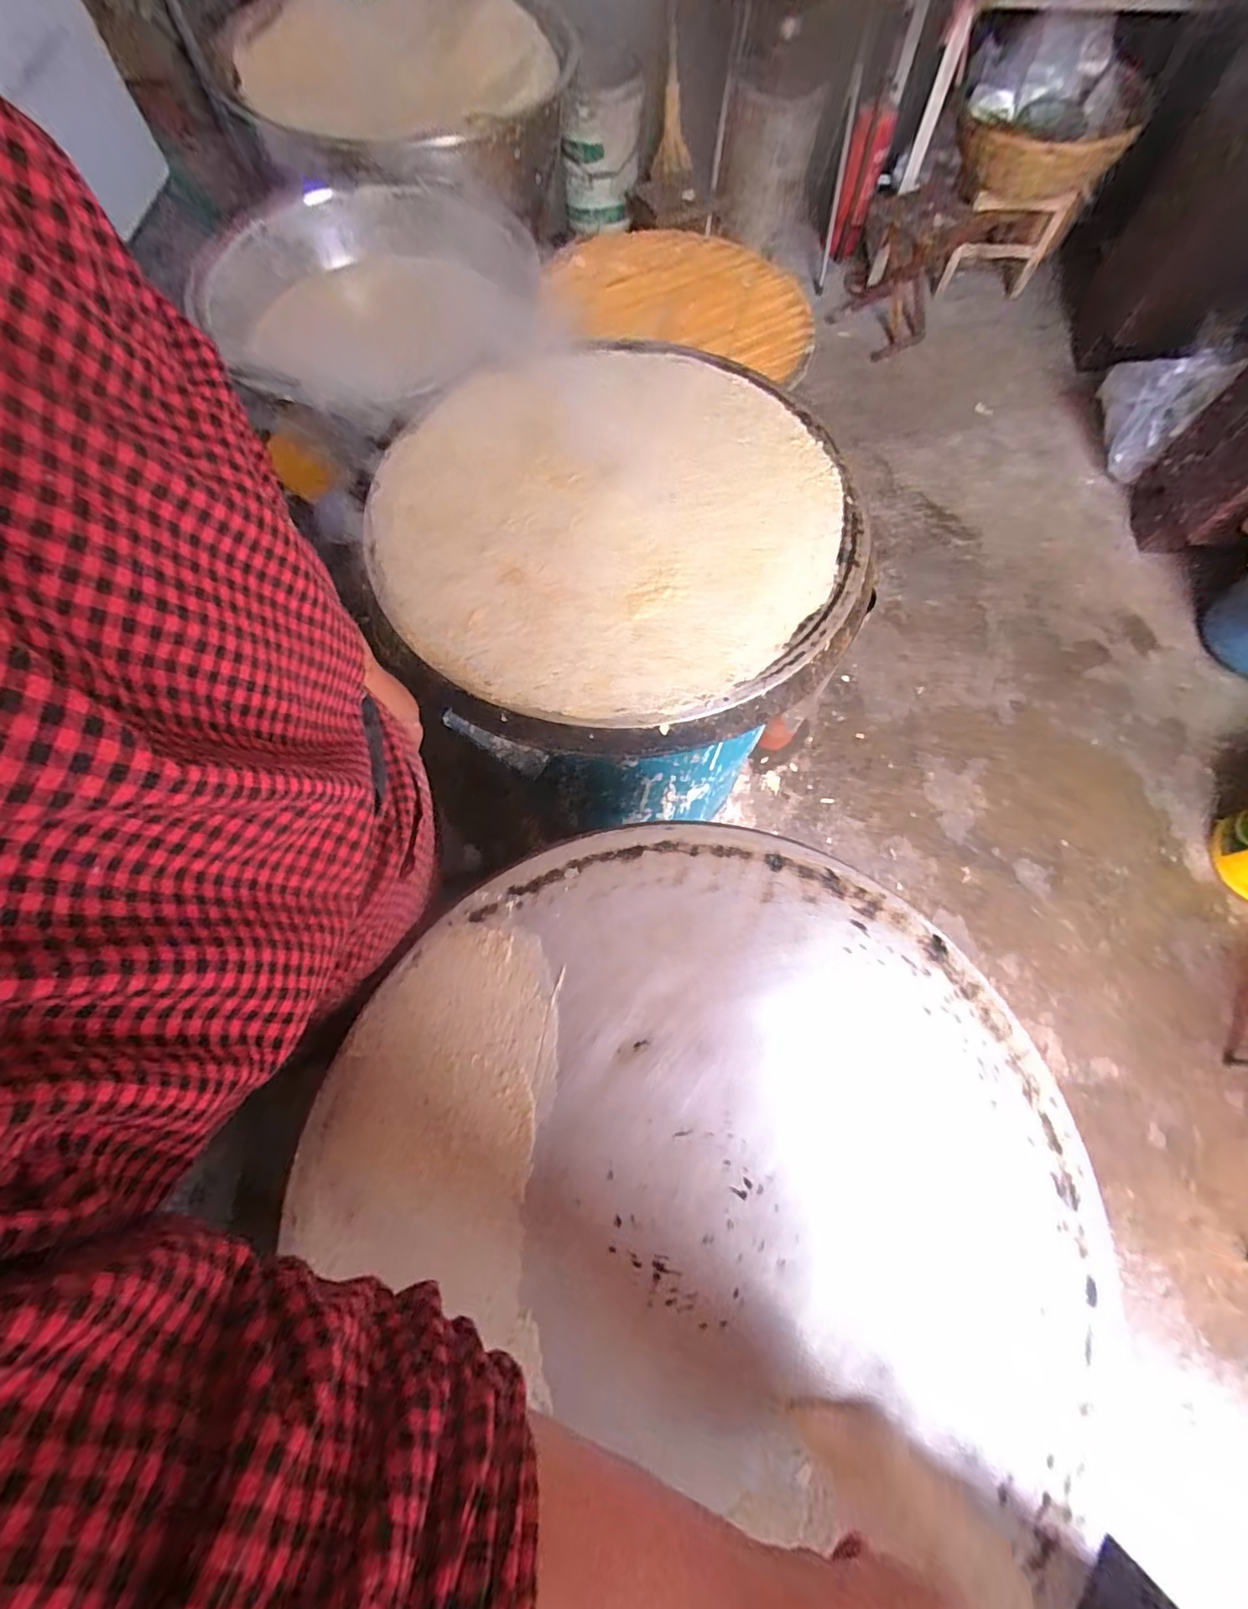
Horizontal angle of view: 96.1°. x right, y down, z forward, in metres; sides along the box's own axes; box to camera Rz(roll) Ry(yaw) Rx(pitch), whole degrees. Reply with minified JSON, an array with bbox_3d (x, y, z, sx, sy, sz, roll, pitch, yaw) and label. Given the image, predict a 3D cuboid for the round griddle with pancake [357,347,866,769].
[{"bbox_3d":[-0.010,-0.339,0.700,0.589,0.058,0.572,1,69,-3],"label":"round griddle with pancake"}]

